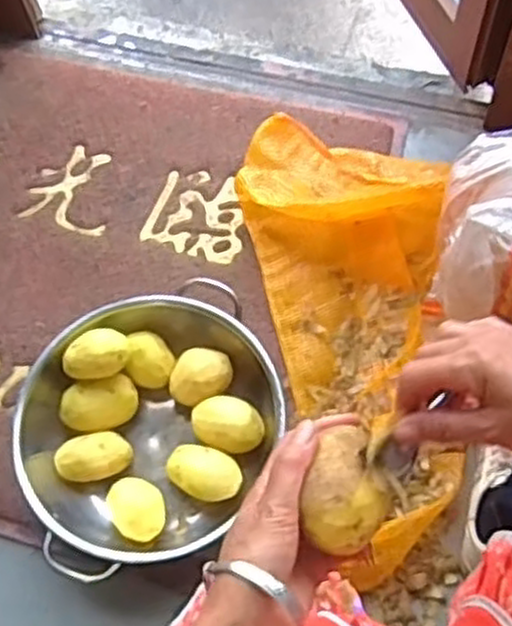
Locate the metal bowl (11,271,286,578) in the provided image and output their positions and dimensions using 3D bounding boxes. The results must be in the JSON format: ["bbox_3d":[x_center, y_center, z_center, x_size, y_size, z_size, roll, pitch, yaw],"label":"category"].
[{"bbox_3d":[-0.133,0.133,0.970,0.318,0.114,0.306,-1,66,2],"label":"metal bowl"}]

